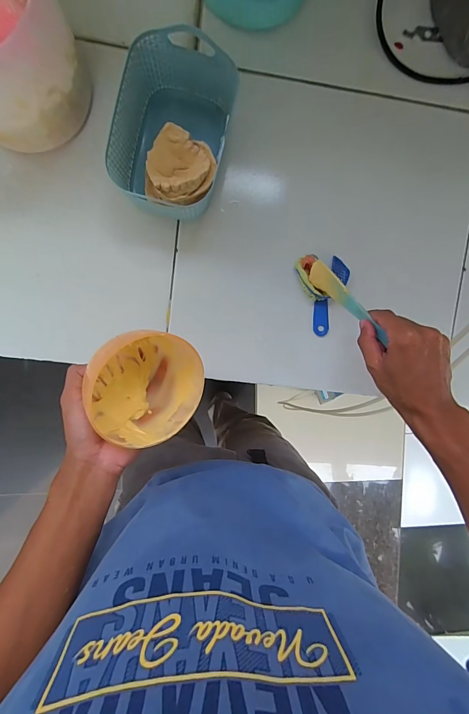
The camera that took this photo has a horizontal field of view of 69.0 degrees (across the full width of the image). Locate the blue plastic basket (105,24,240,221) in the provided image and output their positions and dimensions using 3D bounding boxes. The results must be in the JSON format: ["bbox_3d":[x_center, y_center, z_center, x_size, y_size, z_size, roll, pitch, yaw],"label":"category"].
[{"bbox_3d":[-0.069,-0.263,0.403,0.114,0.084,0.164,16,95,-6],"label":"blue plastic basket"}]

